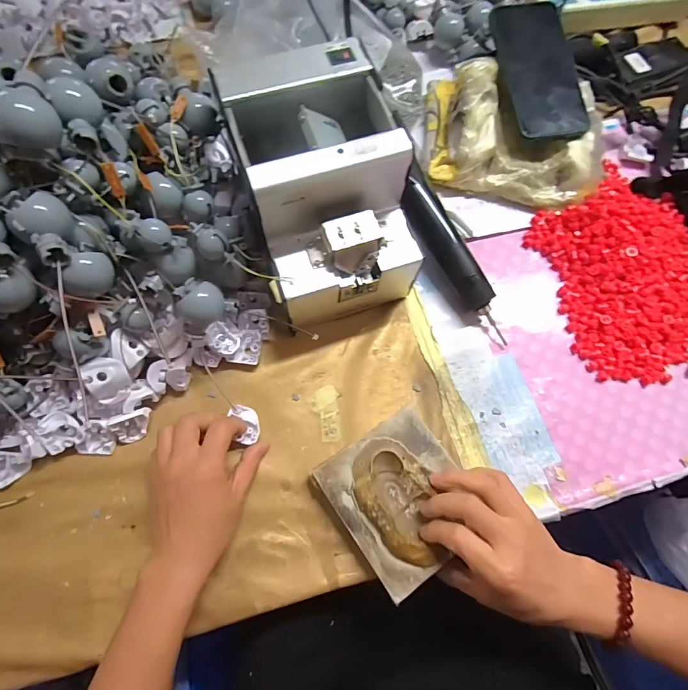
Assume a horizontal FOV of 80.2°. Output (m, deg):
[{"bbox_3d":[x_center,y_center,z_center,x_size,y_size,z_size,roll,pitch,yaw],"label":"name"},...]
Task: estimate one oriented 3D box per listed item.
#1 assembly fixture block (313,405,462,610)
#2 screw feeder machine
[{"bbox_3d":[0.048,0.125,0.332,0.103,0.015,0.114,-32,75,-11],"label":"assembly fixture block"},{"bbox_3d":[-0.017,-0.131,0.358,0.129,0.167,0.183,-19,73,-8],"label":"screw feeder machine"}]

